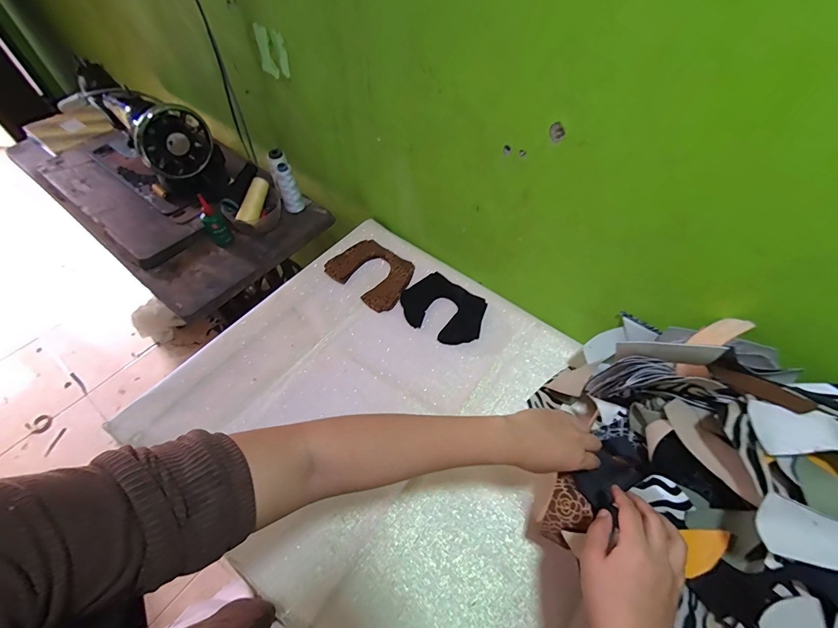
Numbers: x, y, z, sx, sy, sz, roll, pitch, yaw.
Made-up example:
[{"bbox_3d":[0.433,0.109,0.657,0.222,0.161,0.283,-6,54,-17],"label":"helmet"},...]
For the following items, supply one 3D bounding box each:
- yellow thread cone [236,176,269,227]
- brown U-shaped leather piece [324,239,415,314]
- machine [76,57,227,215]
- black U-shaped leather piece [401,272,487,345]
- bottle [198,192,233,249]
[{"bbox_3d":[-0.360,-0.251,0.808,0.032,0.041,0.118,8,71,7],"label":"yellow thread cone"},{"bbox_3d":[-0.092,-0.087,0.763,0.163,0.011,0.130,37,65,13],"label":"brown U-shaped leather piece"},{"bbox_3d":[-0.624,-0.395,0.831,0.377,0.214,0.170,31,60,19],"label":"machine"},{"bbox_3d":[0.046,-0.009,0.715,0.162,0.008,0.118,32,68,17],"label":"black U-shaped leather piece"},{"bbox_3d":[-0.431,-0.189,0.780,0.044,0.109,0.045,-28,60,-19],"label":"bottle"}]

